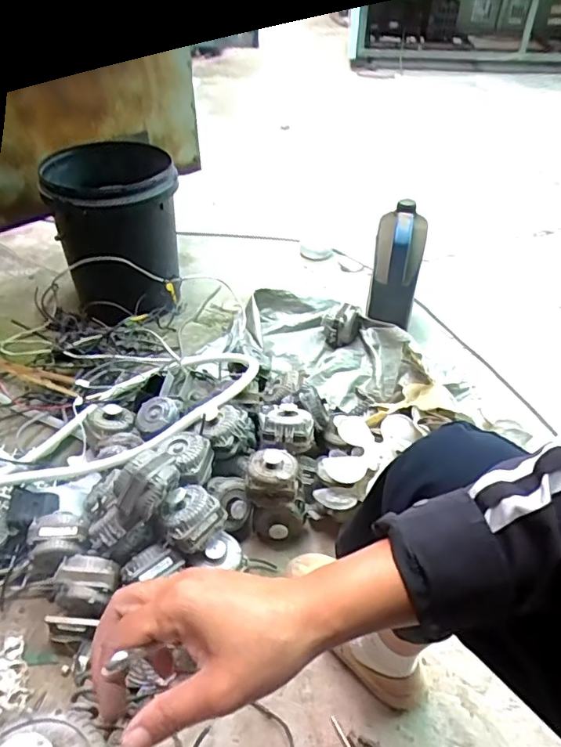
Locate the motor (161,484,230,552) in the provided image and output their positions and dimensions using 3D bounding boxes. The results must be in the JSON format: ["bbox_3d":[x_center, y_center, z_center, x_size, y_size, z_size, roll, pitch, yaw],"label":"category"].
[{"bbox_3d":[-0.133,0.217,0.820,0.082,0.064,0.083,32,51,30],"label":"motor"}]

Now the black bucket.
[{"bbox_3d":[-0.390,-0.340,1.352,0.279,0.336,0.279,0,43,0],"label":"black bucket"}]

